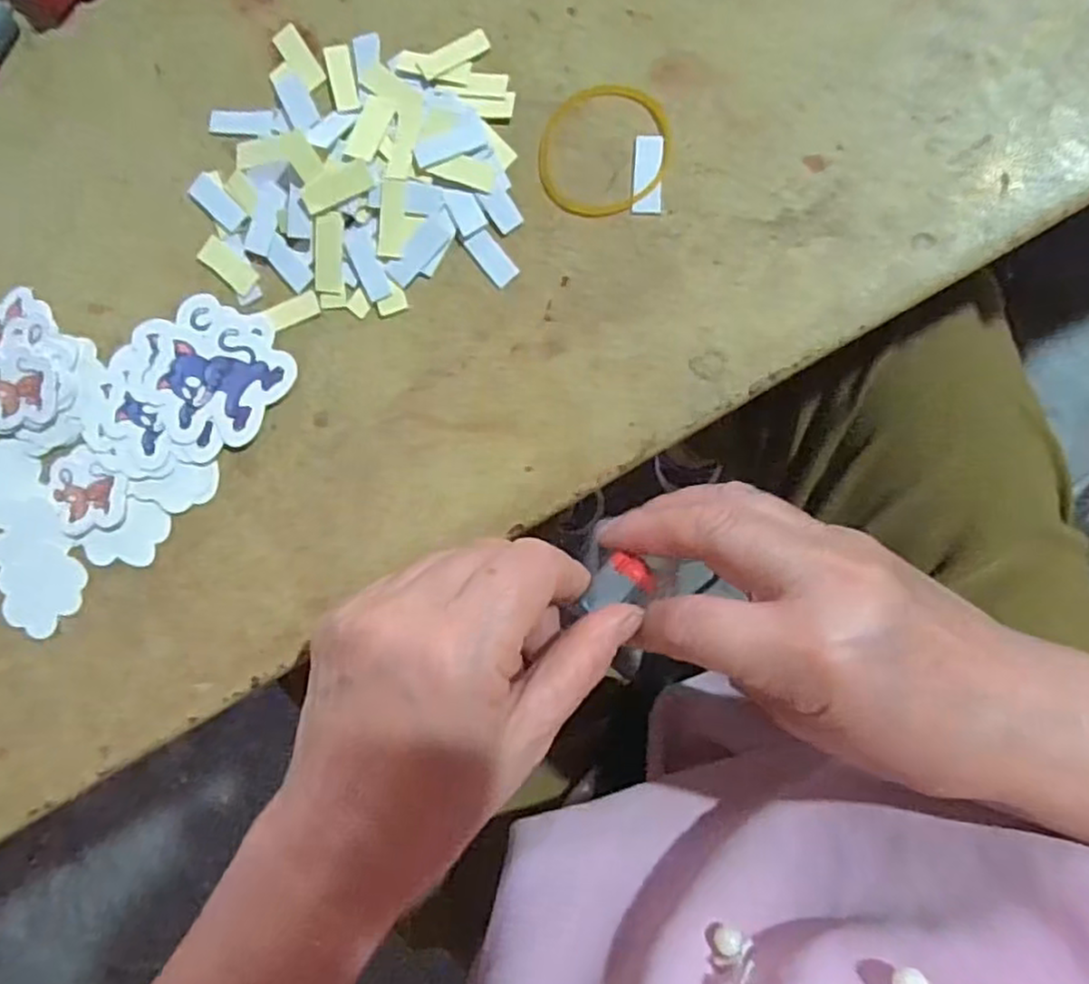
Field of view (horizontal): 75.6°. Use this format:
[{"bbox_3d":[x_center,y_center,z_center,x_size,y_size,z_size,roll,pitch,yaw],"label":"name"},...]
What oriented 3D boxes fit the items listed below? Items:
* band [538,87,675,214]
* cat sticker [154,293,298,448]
[{"bbox_3d":[0.022,-0.129,0.262,0.049,0.004,0.049,6,93,8],"label":"band"},{"bbox_3d":[-0.133,-0.047,0.289,0.056,0.004,0.056,22,92,7],"label":"cat sticker"}]

